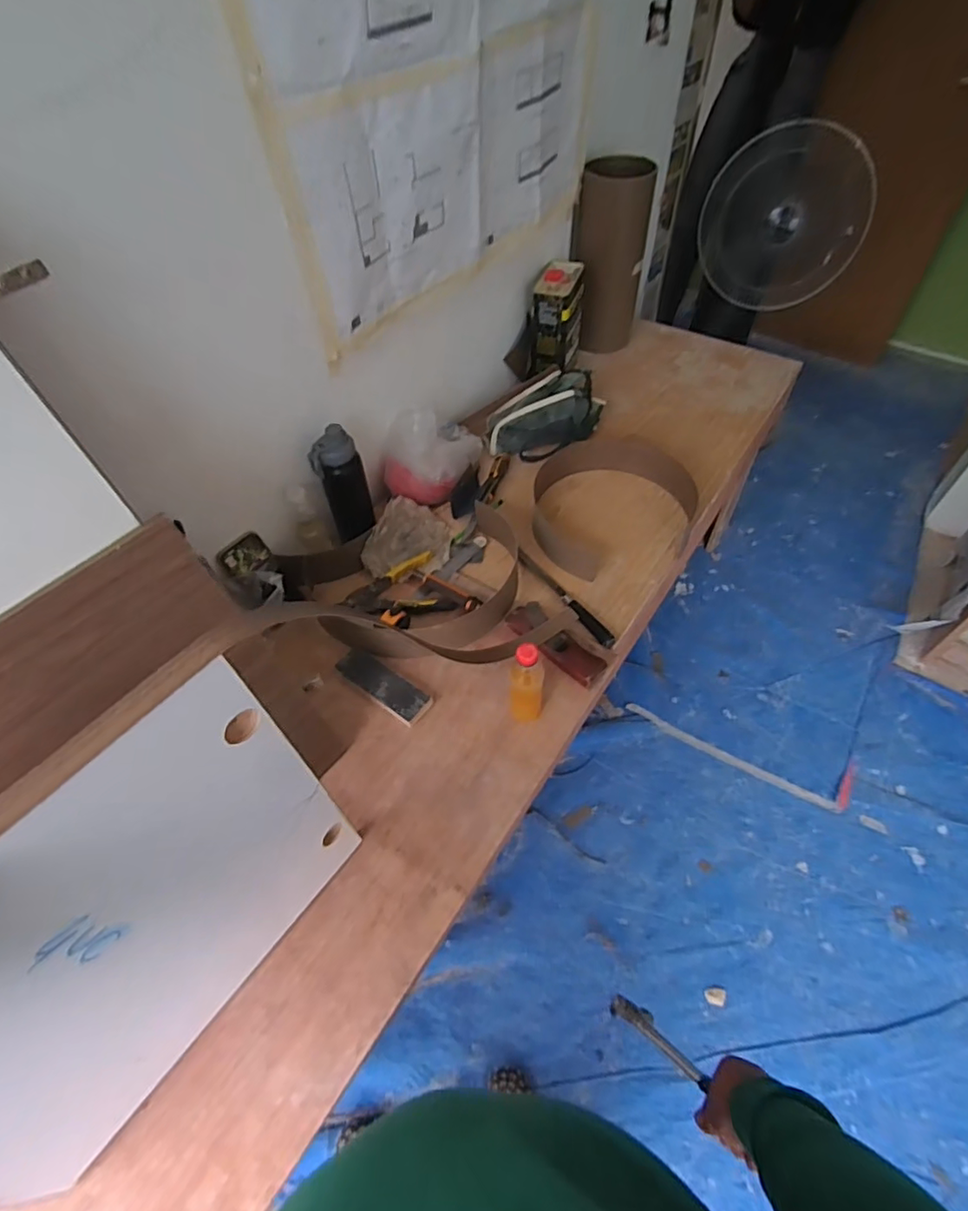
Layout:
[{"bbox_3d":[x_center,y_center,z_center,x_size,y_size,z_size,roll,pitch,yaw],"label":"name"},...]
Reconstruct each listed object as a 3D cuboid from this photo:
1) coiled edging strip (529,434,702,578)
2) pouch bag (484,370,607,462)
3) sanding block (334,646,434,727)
[{"bbox_3d":[0.271,-0.233,1.183,0.325,0.070,0.380,7,51,6],"label":"coiled edging strip"},{"bbox_3d":[0.144,-0.450,1.310,0.296,0.102,0.171,-25,55,-15],"label":"pouch bag"},{"bbox_3d":[-0.168,0.131,0.935,0.168,0.015,0.060,31,65,17],"label":"sanding block"}]

